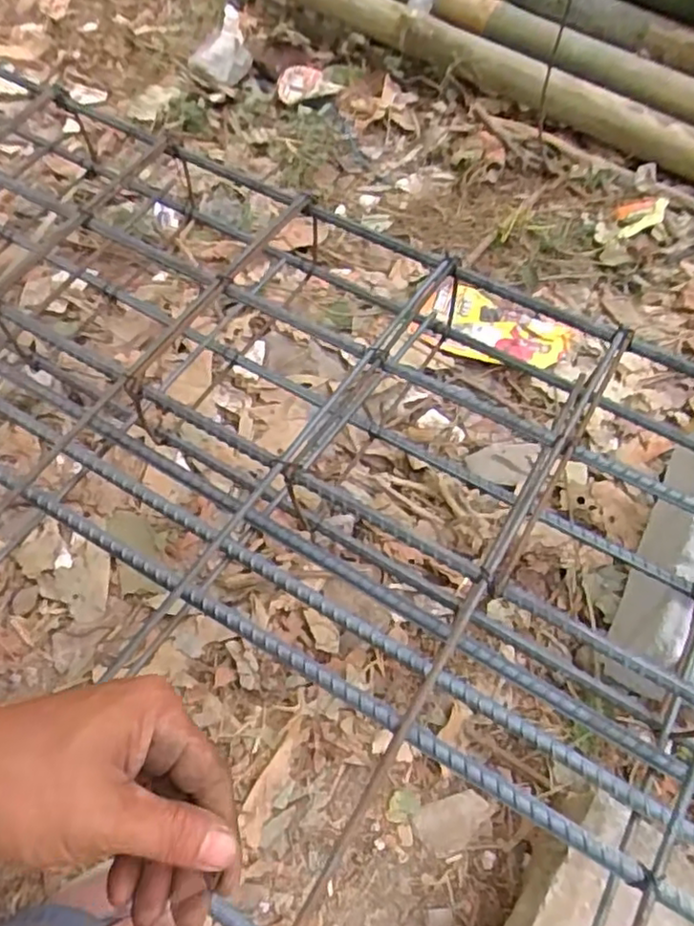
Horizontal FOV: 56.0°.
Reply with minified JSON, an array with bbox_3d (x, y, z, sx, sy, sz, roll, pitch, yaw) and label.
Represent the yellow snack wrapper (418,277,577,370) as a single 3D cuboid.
[{"bbox_3d":[0.172,-0.156,0.772,0.174,0.019,0.096,23,60,10],"label":"yellow snack wrapper"}]

